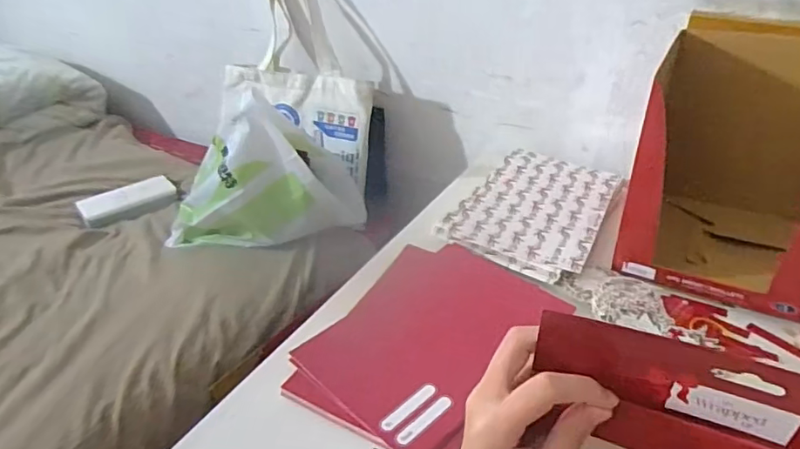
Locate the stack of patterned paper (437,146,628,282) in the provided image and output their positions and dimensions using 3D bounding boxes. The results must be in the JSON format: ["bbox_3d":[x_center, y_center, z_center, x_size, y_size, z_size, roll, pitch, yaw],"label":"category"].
[{"bbox_3d":[0.195,-0.026,0.763,0.186,0.022,0.275,20,37,27],"label":"stack of patterned paper"}]

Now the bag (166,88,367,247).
[{"bbox_3d":[-0.228,-0.082,0.896,0.327,0.247,0.128,-2,33,-4],"label":"bag"}]

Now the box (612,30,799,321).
[{"bbox_3d":[0.406,-0.073,0.636,0.218,0.241,0.251,17,36,24],"label":"box"}]

